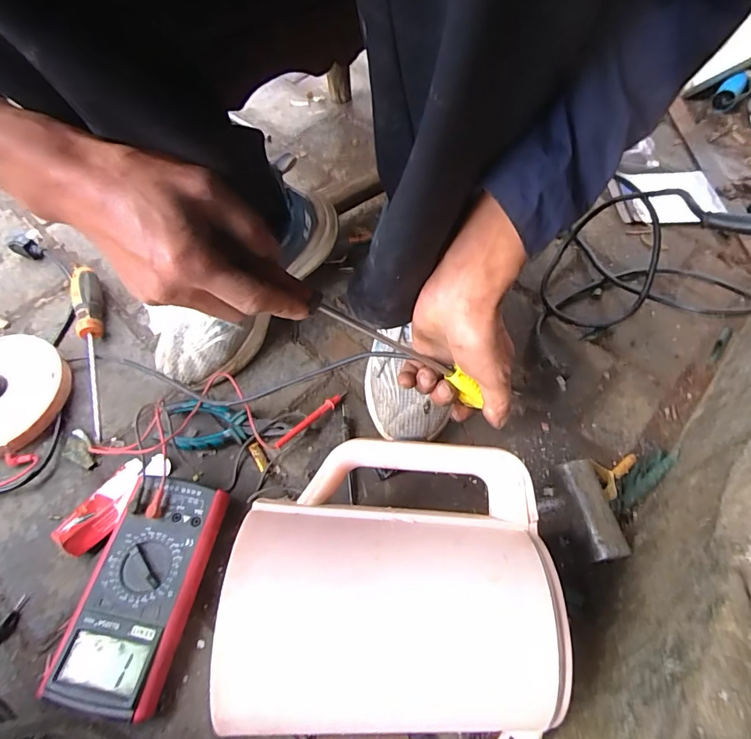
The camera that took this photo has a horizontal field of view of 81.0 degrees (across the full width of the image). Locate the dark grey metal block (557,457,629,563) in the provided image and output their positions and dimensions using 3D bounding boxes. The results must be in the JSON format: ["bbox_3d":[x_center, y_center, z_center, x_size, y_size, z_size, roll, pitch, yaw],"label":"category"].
[{"bbox_3d":[0.201,0.135,0.420,0.031,0.038,0.088,-7,61,-5],"label":"dark grey metal block"}]

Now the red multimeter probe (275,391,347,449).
[{"bbox_3d":[-0.067,0.051,0.469,0.011,0.009,0.101,39,54,19],"label":"red multimeter probe"}]

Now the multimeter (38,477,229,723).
[{"bbox_3d":[-0.200,0.187,0.382,0.085,0.035,0.176,11,60,4],"label":"multimeter"}]

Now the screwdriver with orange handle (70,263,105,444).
[{"bbox_3d":[-0.326,-0.029,0.507,0.025,0.033,0.247,-18,62,-12],"label":"screwdriver with orange handle"}]

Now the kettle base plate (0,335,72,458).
[{"bbox_3d":[-0.418,0.024,0.477,0.157,0.035,0.145,33,64,16],"label":"kettle base plate"}]

